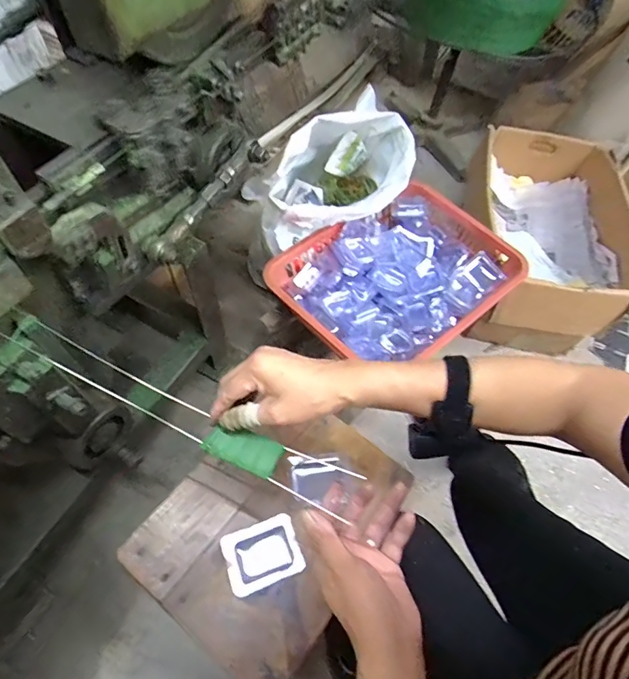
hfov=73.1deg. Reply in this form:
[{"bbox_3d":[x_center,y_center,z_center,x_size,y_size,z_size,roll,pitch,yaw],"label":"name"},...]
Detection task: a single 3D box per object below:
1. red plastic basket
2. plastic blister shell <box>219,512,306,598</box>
[{"bbox_3d":[0.179,-0.131,0.964,0.495,0.133,0.370,-34,67,-22],"label":"red plastic basket"},{"bbox_3d":[-0.062,0.259,0.512,0.085,0.028,0.066,-17,61,-13],"label":"plastic blister shell"}]

